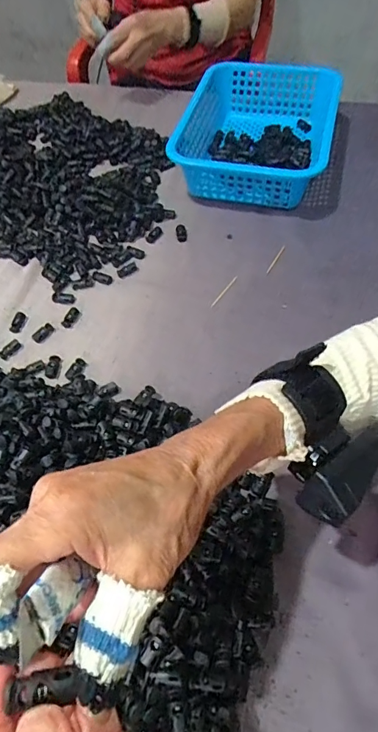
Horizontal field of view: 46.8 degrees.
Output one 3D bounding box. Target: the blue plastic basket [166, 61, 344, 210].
[{"bbox_3d":[0.104,-0.358,0.679,0.210,0.090,0.280,13,59,10],"label":"blue plastic basket"}]

